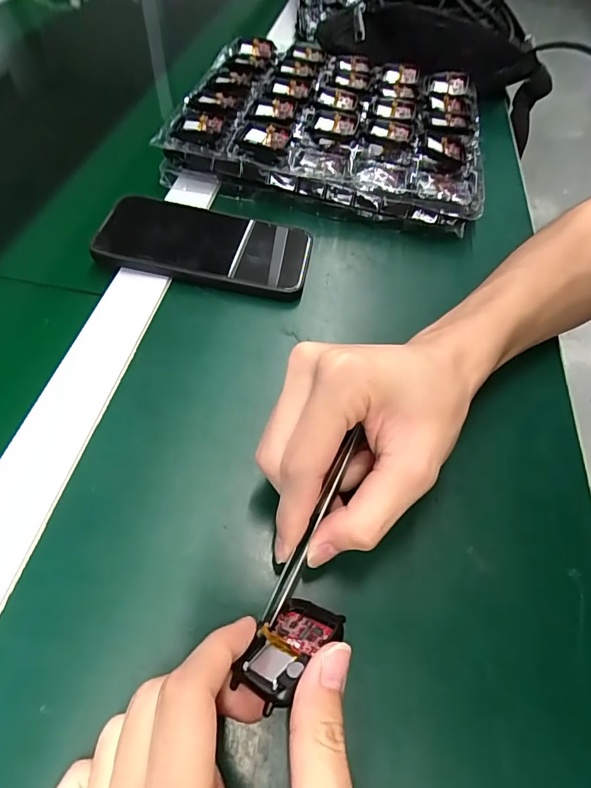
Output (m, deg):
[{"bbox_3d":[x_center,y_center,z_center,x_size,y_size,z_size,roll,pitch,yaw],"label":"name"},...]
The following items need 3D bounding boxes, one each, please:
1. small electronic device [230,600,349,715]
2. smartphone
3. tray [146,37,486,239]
[{"bbox_3d":[-0.003,0.108,0.185,0.046,0.035,0.006,-30,106,-41],"label":"small electronic device"},{"bbox_3d":[-0.070,-0.119,0.341,0.160,0.016,0.081,11,54,-3],"label":"smartphone"},{"bbox_3d":[0.041,-0.274,0.441,0.288,0.051,0.250,14,56,4],"label":"tray"}]

